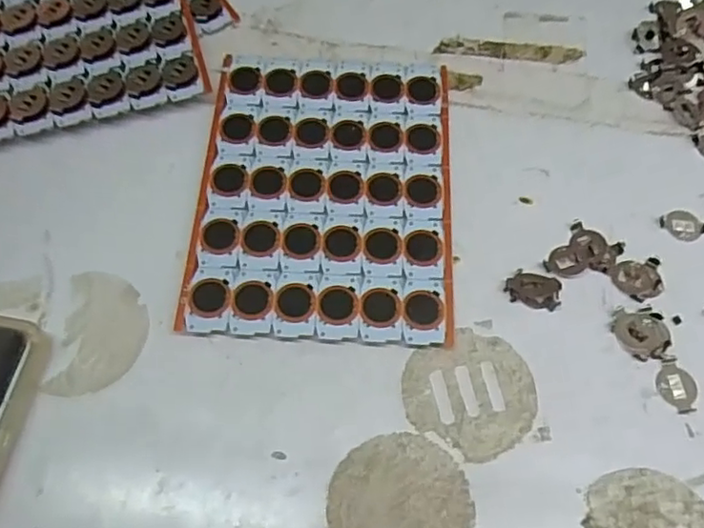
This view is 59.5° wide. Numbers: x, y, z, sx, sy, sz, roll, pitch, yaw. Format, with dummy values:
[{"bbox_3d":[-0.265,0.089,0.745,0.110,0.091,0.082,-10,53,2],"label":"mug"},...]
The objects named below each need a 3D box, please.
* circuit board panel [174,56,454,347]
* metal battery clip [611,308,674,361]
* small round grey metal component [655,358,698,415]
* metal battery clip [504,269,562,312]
[{"bbox_3d":[-0.012,-0.038,0.291,0.115,0.004,0.151,3,64,0],"label":"circuit board panel"},{"bbox_3d":[0.125,0.029,0.263,0.023,0.004,0.023,1,65,-1],"label":"metal battery clip"},{"bbox_3d":[0.135,0.050,0.254,0.016,0.004,0.022,-1,65,-2],"label":"small round grey metal component"},{"bbox_3d":[0.080,0.011,0.272,0.024,0.004,0.015,12,65,4],"label":"metal battery clip"}]

